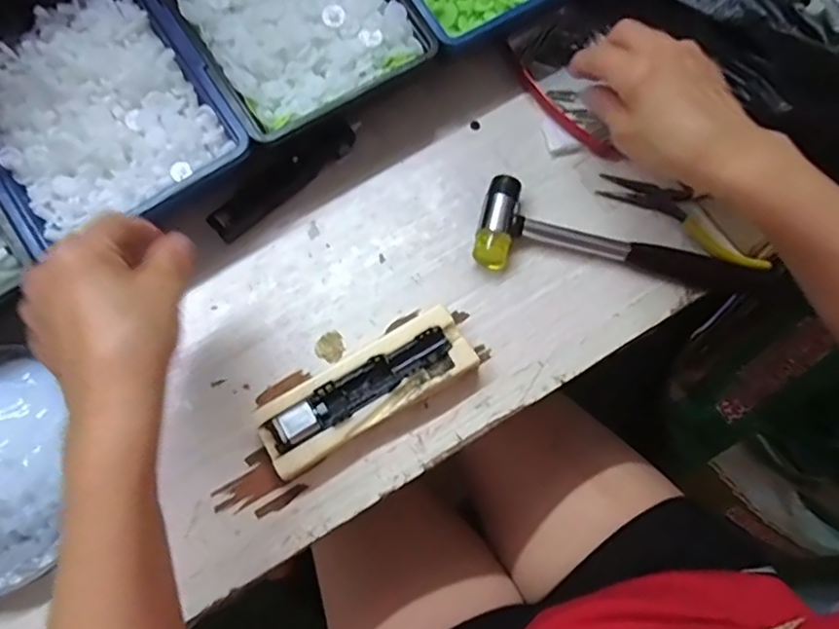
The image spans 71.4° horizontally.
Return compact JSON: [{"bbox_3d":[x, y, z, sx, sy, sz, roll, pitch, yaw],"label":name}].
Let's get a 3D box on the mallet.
[{"bbox_3d":[0.140,-0.036,0.396,0.204,0.020,0.060,18,73,5],"label":"mallet"}]

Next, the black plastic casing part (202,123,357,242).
[{"bbox_3d":[-0.095,-0.096,0.410,0.119,0.014,0.021,-41,77,-13],"label":"black plastic casing part"}]

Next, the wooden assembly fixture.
[{"bbox_3d":[-0.033,0.046,0.364,0.136,0.029,0.045,-30,75,-10],"label":"wooden assembly fixture"}]

